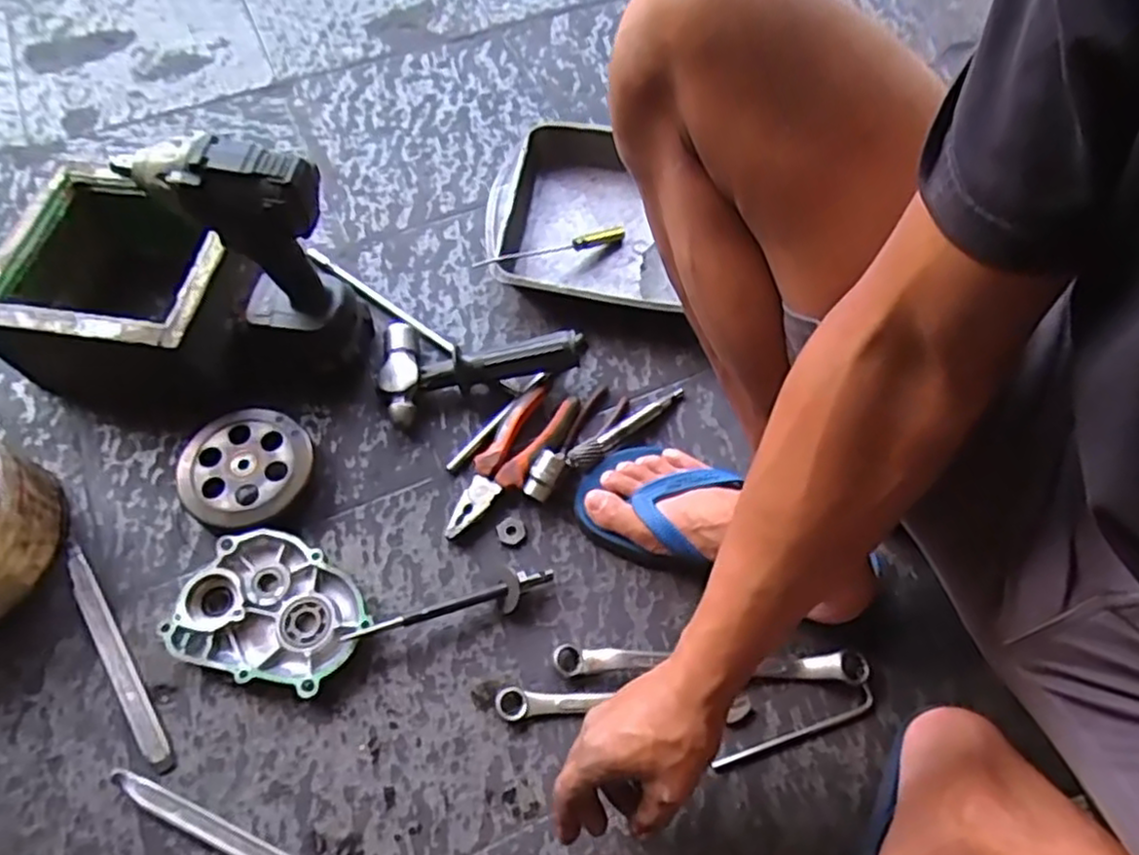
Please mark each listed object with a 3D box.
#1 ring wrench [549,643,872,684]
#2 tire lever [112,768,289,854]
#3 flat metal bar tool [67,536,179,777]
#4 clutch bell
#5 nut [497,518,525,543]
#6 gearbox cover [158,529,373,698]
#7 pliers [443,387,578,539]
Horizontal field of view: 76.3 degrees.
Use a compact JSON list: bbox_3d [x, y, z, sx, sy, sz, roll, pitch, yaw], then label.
[{"bbox_3d":[0.115,0.192,0.591,0.251,0.023,0.024,2,62,-1],"label":"ring wrench"},{"bbox_3d":[-0.238,0.306,0.527,0.225,0.006,0.021,22,64,10],"label":"tire lever"},{"bbox_3d":[-0.372,0.183,0.590,0.021,0.006,0.215,-33,68,-17],"label":"flat metal bar tool"},{"bbox_3d":[-0.289,0.039,0.655,0.112,0.036,0.107,1,62,-1],"label":"clutch bell"},{"bbox_3d":[-0.052,0.092,0.646,0.024,0.007,0.022,1,62,-1],"label":"nut"},{"bbox_3d":[-0.240,0.151,0.595,0.145,0.024,0.110,17,63,7],"label":"gearbox cover"},{"bbox_3d":[-0.054,0.032,0.668,0.058,0.027,0.164,28,65,13],"label":"pliers"}]

